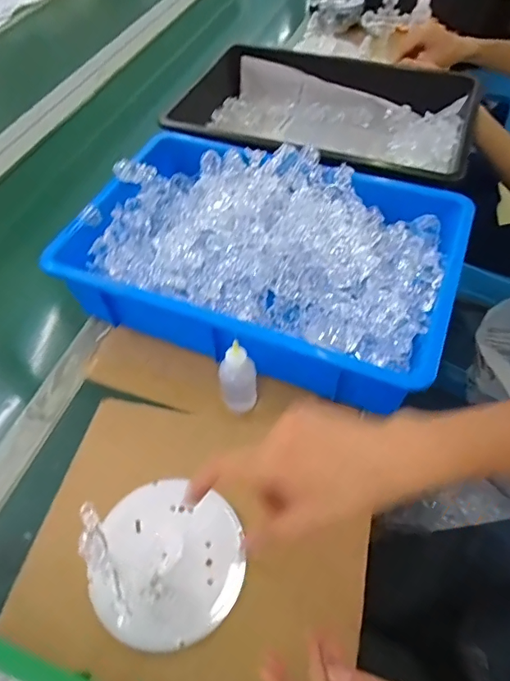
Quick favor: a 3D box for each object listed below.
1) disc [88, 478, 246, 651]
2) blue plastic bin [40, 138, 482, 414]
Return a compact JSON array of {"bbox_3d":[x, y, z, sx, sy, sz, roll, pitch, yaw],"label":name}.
[{"bbox_3d":[-0.072,0.183,0.397,0.121,0.019,0.124,-1,54,2],"label":"disc"},{"bbox_3d":[0.009,-0.100,0.541,0.409,0.091,0.285,18,57,15],"label":"blue plastic bin"}]

